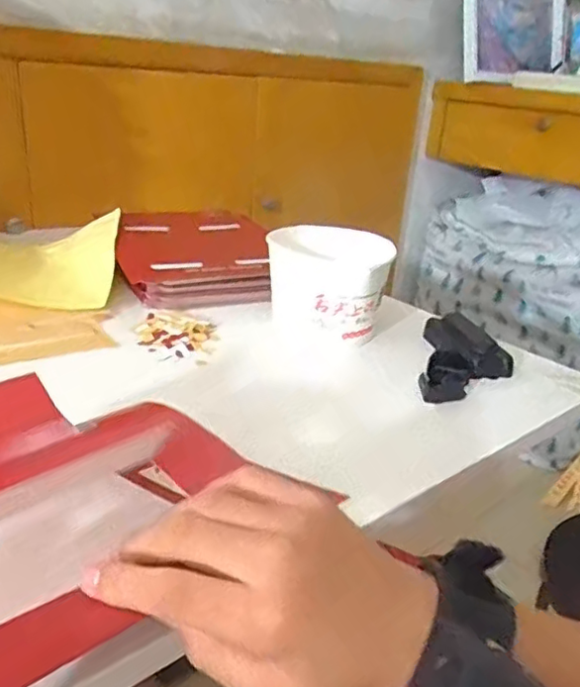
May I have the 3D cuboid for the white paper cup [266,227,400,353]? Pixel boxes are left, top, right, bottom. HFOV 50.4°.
[{"bbox_3d":[0.042,-0.055,0.603,0.106,0.097,0.100,4,24,-2],"label":"white paper cup"}]

